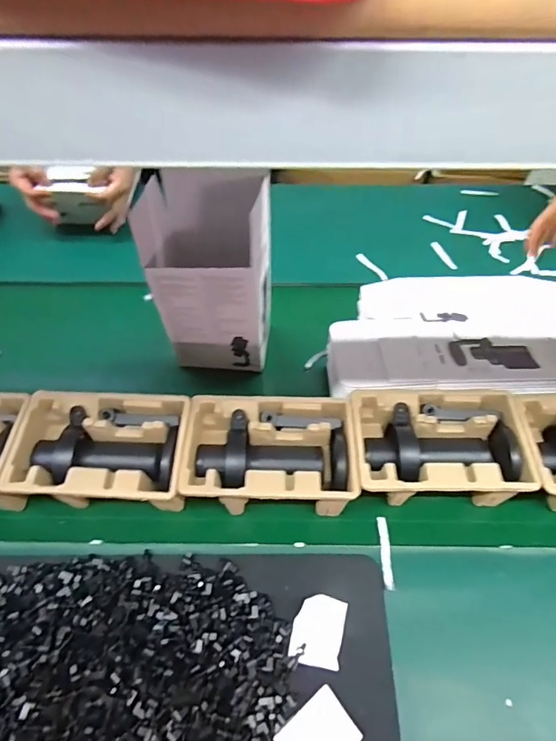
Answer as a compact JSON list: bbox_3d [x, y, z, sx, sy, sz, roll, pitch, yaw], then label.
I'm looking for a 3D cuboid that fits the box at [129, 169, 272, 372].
[{"bbox_3d":[-0.104,-0.156,0.724,0.178,0.264,0.185,2,57,0],"label":"box"}]

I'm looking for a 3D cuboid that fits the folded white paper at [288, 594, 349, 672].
[{"bbox_3d":[0.049,0.315,0.554,0.061,0.011,0.074,12,57,6],"label":"folded white paper"}]

